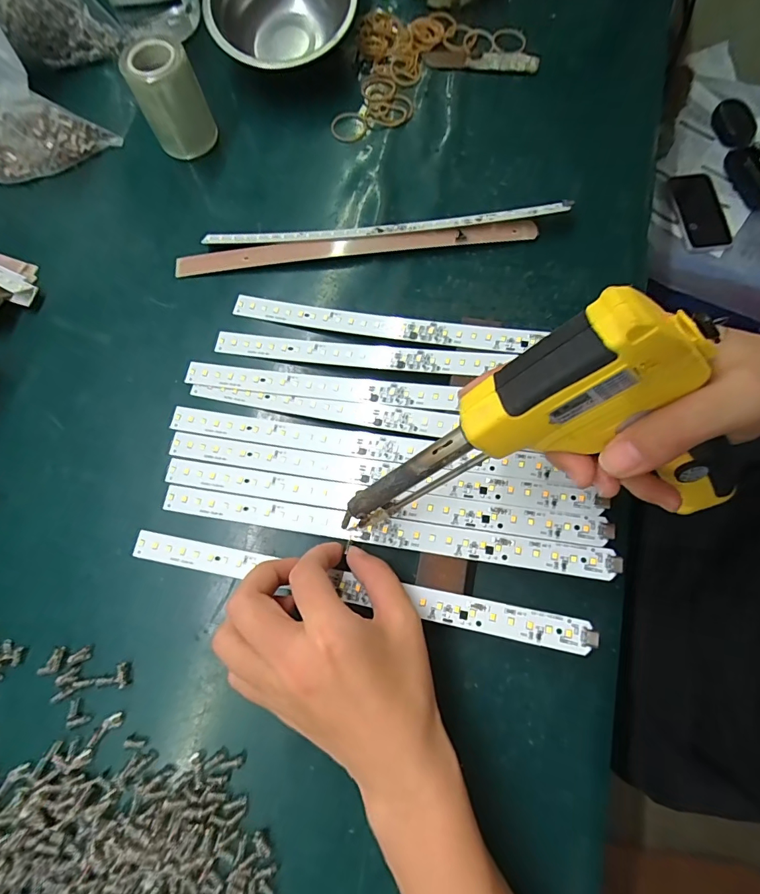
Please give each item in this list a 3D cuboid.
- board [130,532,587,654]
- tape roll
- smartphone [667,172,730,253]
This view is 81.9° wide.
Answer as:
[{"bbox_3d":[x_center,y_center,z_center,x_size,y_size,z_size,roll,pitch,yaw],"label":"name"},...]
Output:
[{"bbox_3d":[-0.024,0.084,0.265,0.282,0.008,0.019,8,75,13],"label":"board"},{"bbox_3d":[-0.170,-0.285,0.358,0.043,0.066,0.043,-1,74,2],"label":"tape roll"},{"bbox_3d":[0.529,-0.395,0.729,0.083,0.014,0.149,-6,74,1],"label":"smartphone"}]

